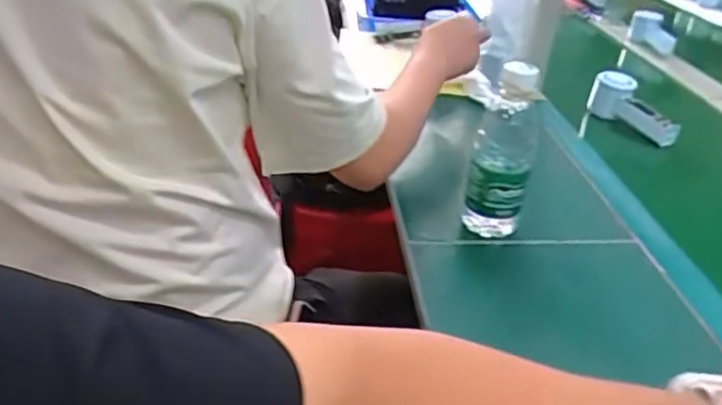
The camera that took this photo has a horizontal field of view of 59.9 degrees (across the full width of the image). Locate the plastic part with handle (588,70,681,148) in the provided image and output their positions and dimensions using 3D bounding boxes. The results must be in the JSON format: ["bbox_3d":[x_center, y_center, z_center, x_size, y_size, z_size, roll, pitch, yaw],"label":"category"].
[{"bbox_3d":[0.429,-0.148,0.976,0.065,0.070,0.153,-13,35,-28],"label":"plastic part with handle"}]

